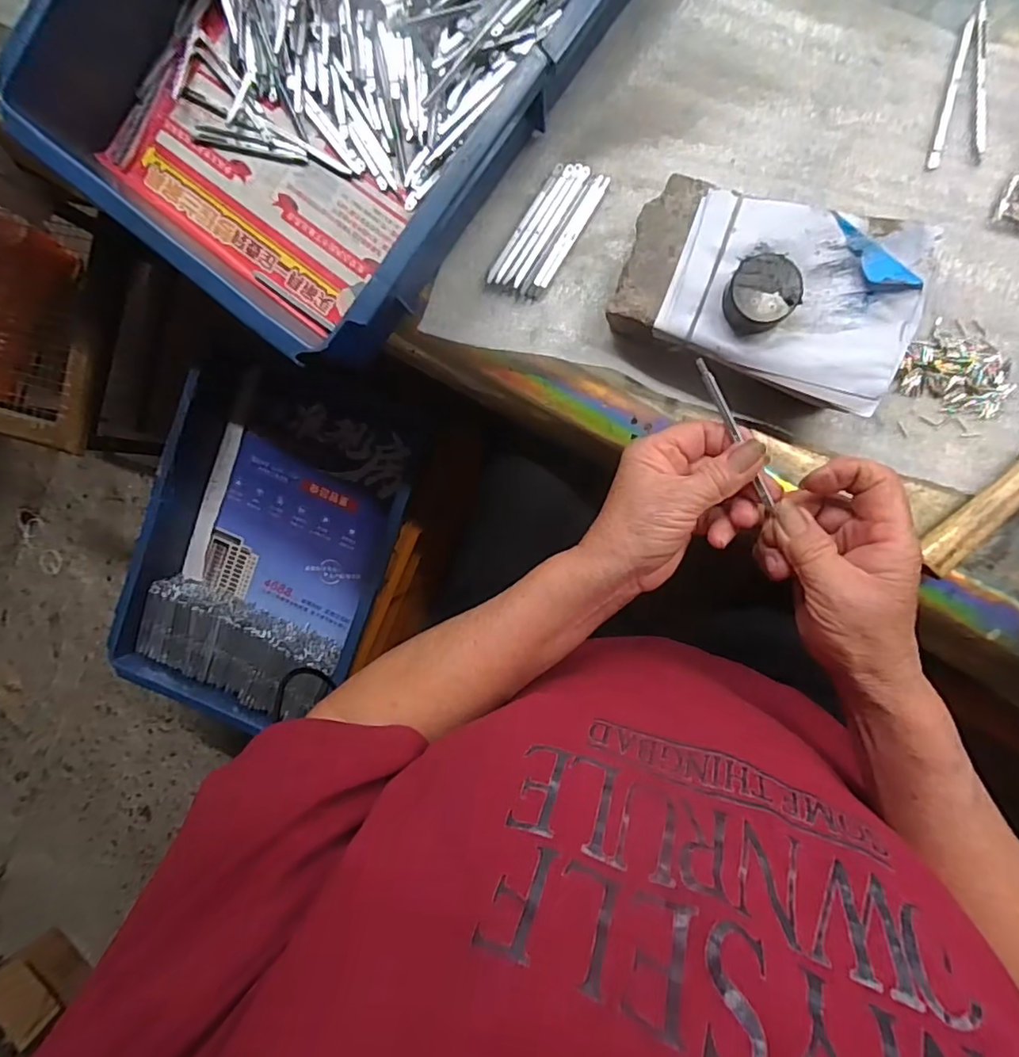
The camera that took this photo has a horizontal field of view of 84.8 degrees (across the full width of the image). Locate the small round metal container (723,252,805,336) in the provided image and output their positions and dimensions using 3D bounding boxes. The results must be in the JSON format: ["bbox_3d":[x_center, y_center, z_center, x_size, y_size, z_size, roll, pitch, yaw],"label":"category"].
[{"bbox_3d":[0.145,-0.135,0.321,0.038,0.019,0.038,0,93,8],"label":"small round metal container"}]

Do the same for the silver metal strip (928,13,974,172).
[{"bbox_3d":[0.277,-0.272,0.349,0.006,0.004,0.089,12,95,7],"label":"silver metal strip"}]

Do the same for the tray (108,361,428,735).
[{"bbox_3d":[-0.288,0.020,0.687,0.291,0.085,0.435,20,96,7],"label":"tray"}]

